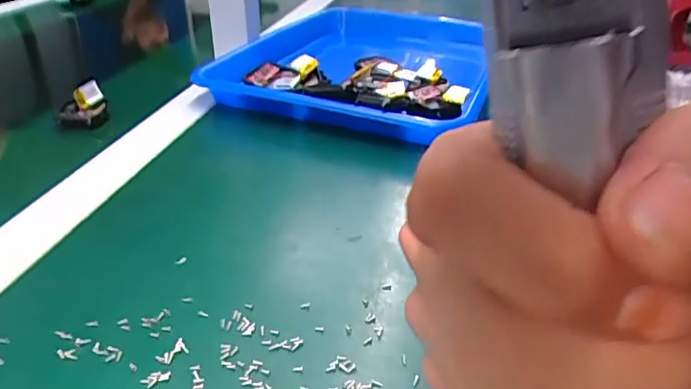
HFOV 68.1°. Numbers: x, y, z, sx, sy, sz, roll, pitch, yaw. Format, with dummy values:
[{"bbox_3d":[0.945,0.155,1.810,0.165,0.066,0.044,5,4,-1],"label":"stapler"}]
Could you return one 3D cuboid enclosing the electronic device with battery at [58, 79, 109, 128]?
[{"bbox_3d":[-0.225,-0.078,0.440,0.036,0.022,0.059,-9,31,-19],"label":"electronic device with battery"}]

